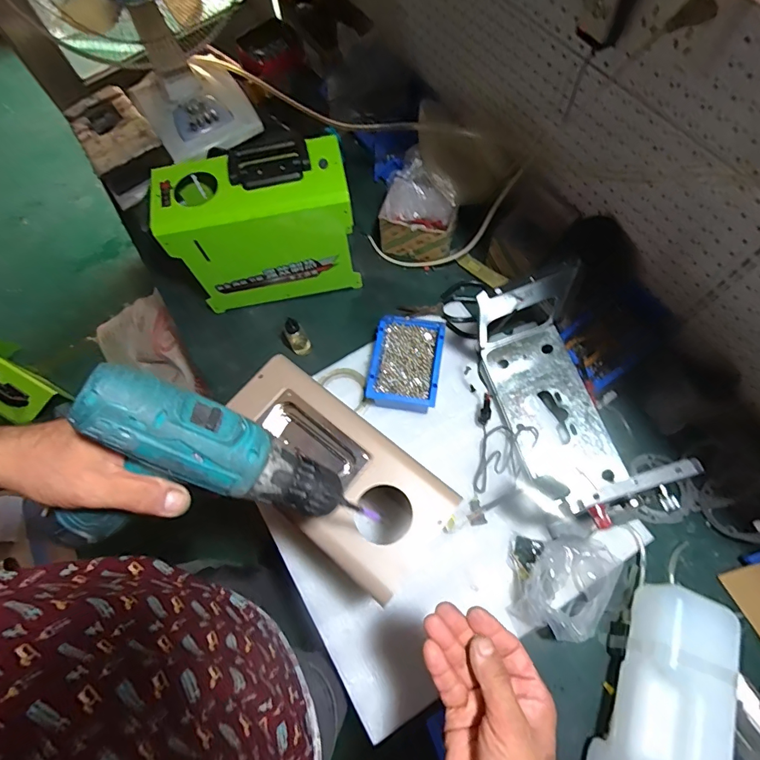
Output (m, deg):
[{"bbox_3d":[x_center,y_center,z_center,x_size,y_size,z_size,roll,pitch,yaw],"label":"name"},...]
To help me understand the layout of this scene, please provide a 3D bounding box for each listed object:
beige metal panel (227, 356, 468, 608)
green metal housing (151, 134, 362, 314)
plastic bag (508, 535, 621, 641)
[{"bbox_3d":[-0.058,0.096,0.484,0.275,0.025,0.132,38,74,16],"label":"beige metal panel"},{"bbox_3d":[-0.200,-0.259,0.780,0.296,0.258,0.126,-13,68,-2],"label":"green metal housing"},{"bbox_3d":[0.257,0.284,0.614,0.089,0.103,0.152,40,75,16],"label":"plastic bag"}]

